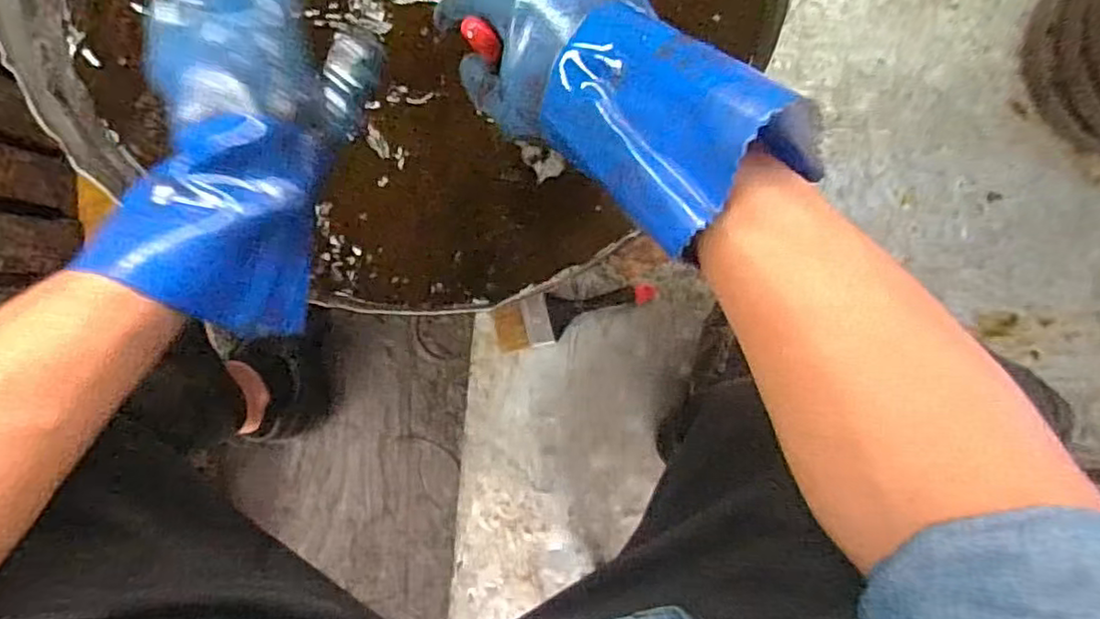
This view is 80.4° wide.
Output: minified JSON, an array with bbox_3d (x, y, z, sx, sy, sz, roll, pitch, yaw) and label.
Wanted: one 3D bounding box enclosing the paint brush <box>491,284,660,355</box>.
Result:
[{"bbox_3d":[0.032,0.001,0.819,0.203,0.016,0.063,-15,108,-4],"label":"paint brush"}]

